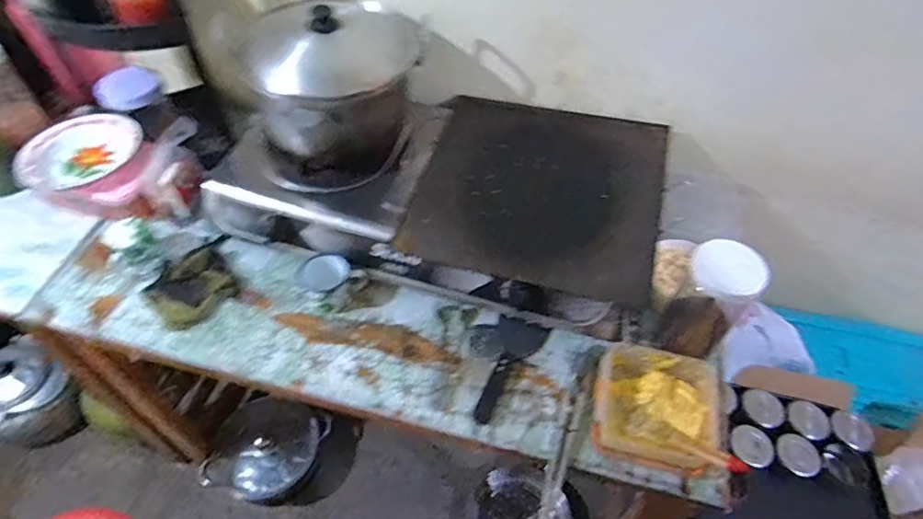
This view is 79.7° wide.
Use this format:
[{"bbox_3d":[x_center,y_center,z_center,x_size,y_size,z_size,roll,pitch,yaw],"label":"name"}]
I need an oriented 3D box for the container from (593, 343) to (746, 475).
[{"bbox_3d":[0.281,0.201,0.773,0.173,0.069,0.156,15,54,8],"label":"container"}]

